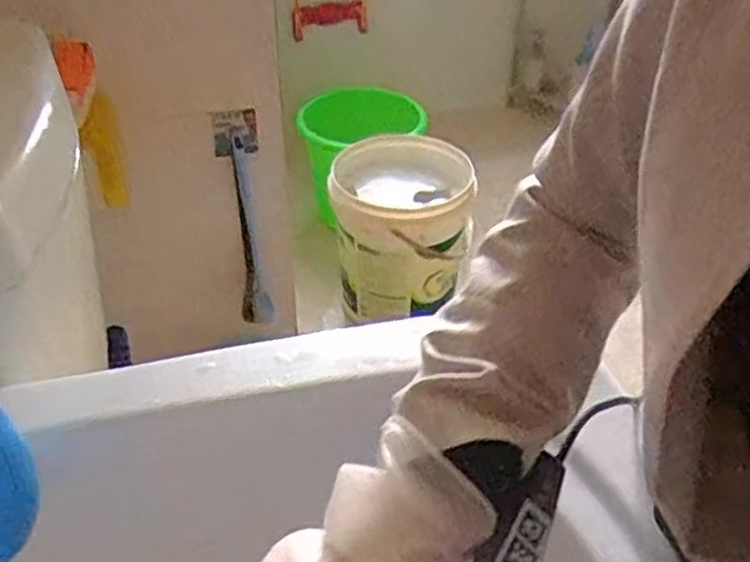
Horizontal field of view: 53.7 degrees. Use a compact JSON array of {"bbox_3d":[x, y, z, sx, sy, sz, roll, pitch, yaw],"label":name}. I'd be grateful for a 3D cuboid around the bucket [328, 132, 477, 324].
[{"bbox_3d":[0.057,-0.108,1.701,0.307,0.341,0.323,1,39,-1],"label":"bucket"}]

